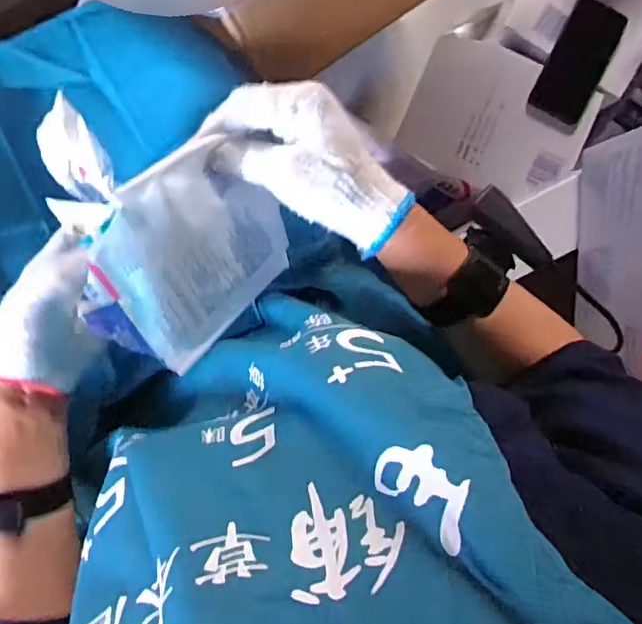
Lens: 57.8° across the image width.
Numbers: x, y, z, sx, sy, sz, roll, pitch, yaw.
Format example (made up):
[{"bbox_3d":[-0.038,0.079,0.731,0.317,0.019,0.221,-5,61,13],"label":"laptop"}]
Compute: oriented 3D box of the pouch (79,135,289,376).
[{"bbox_3d":[-0.088,-0.041,0.405,0.154,0.015,0.126,-44,130,-28],"label":"pouch"}]

